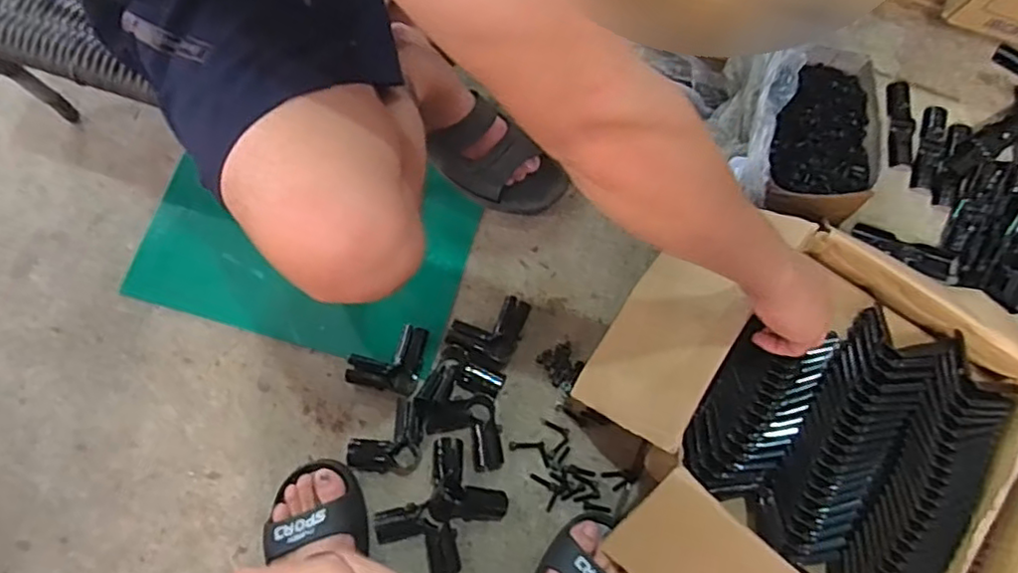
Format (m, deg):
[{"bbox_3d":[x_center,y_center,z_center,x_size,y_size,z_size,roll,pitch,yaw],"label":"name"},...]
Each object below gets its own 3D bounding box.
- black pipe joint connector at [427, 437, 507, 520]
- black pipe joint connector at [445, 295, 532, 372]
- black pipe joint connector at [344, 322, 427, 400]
[{"bbox_3d":[-0.044,0.219,0.732,0.089,0.036,0.087,5,73,0],"label":"black pipe joint connector"},{"bbox_3d":[-0.025,0.050,0.789,0.079,0.031,0.088,20,74,5],"label":"black pipe joint connector"},{"bbox_3d":[-0.145,0.085,0.783,0.085,0.029,0.083,14,73,3],"label":"black pipe joint connector"}]

